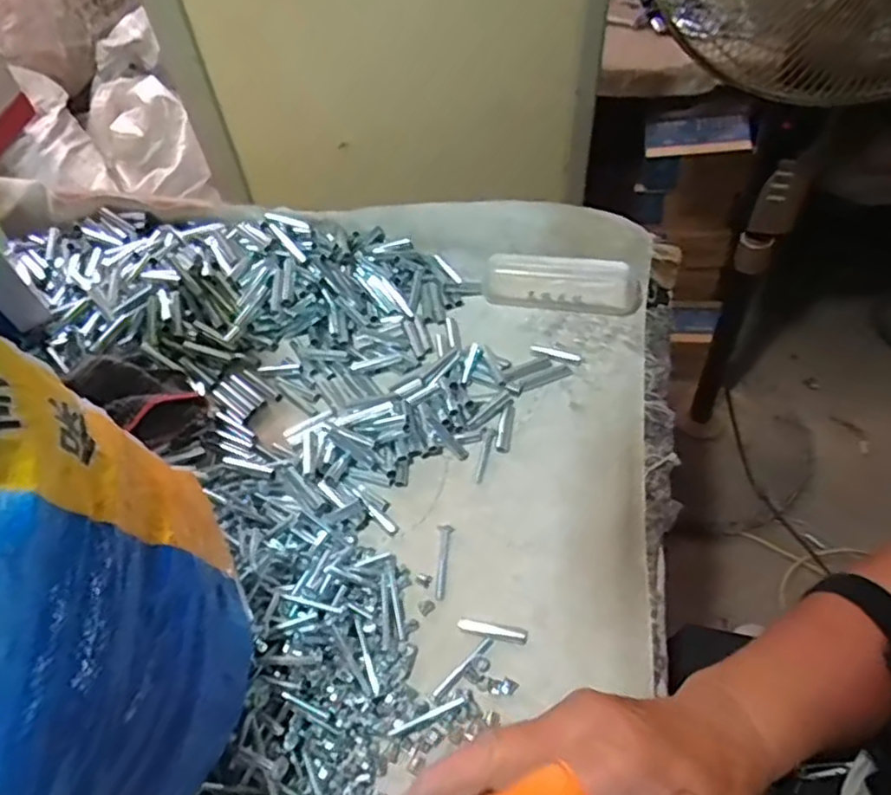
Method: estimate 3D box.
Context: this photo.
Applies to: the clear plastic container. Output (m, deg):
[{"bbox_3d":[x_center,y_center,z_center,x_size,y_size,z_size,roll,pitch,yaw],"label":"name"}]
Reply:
[{"bbox_3d":[0.109,-0.108,0.615,0.144,0.048,0.027,3,55,8],"label":"clear plastic container"}]

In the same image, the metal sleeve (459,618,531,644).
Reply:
[{"bbox_3d":[0.033,0.161,0.455,0.047,0.006,0.011,8,56,11],"label":"metal sleeve"}]

